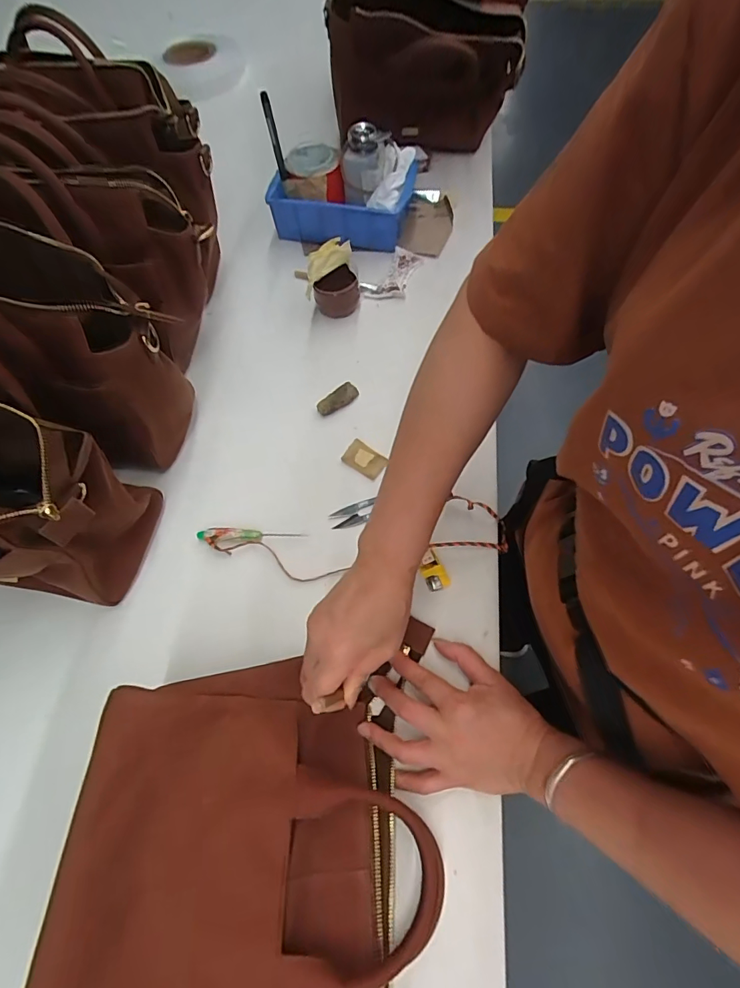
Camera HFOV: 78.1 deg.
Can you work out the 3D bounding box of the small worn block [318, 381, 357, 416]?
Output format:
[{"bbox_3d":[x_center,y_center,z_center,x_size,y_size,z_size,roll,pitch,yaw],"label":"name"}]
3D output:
[{"bbox_3d":[-0.040,-0.114,0.548,0.052,0.009,0.023,-35,68,-15],"label":"small worn block"}]

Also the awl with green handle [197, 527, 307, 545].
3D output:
[{"bbox_3d":[-0.125,0.043,0.477,0.109,0.011,0.017,-3,64,0],"label":"awl with green handle"}]

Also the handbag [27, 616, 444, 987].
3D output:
[{"bbox_3d":[-0.067,0.248,0.307,0.225,0.102,0.308,1,64,2],"label":"handbag"}]

